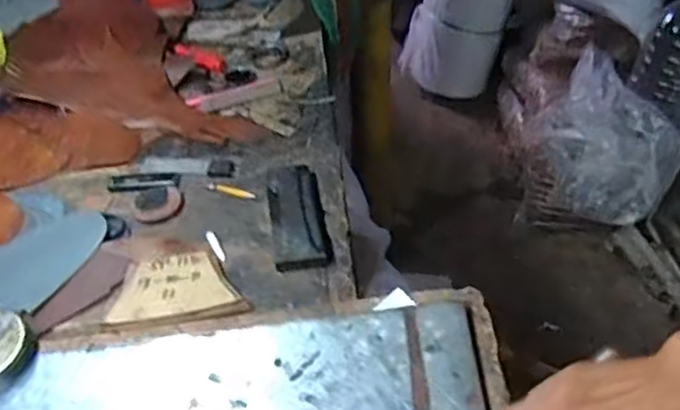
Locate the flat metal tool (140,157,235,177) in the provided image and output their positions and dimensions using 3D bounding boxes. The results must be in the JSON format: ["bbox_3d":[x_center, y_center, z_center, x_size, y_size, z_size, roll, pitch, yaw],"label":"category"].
[{"bbox_3d":[-0.181,-0.046,0.810,0.112,0.012,0.027,4,43,9],"label":"flat metal tool"}]

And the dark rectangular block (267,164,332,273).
[{"bbox_3d":[-0.048,0.006,0.733,0.054,0.019,0.161,-8,43,-5],"label":"dark rectangular block"}]

